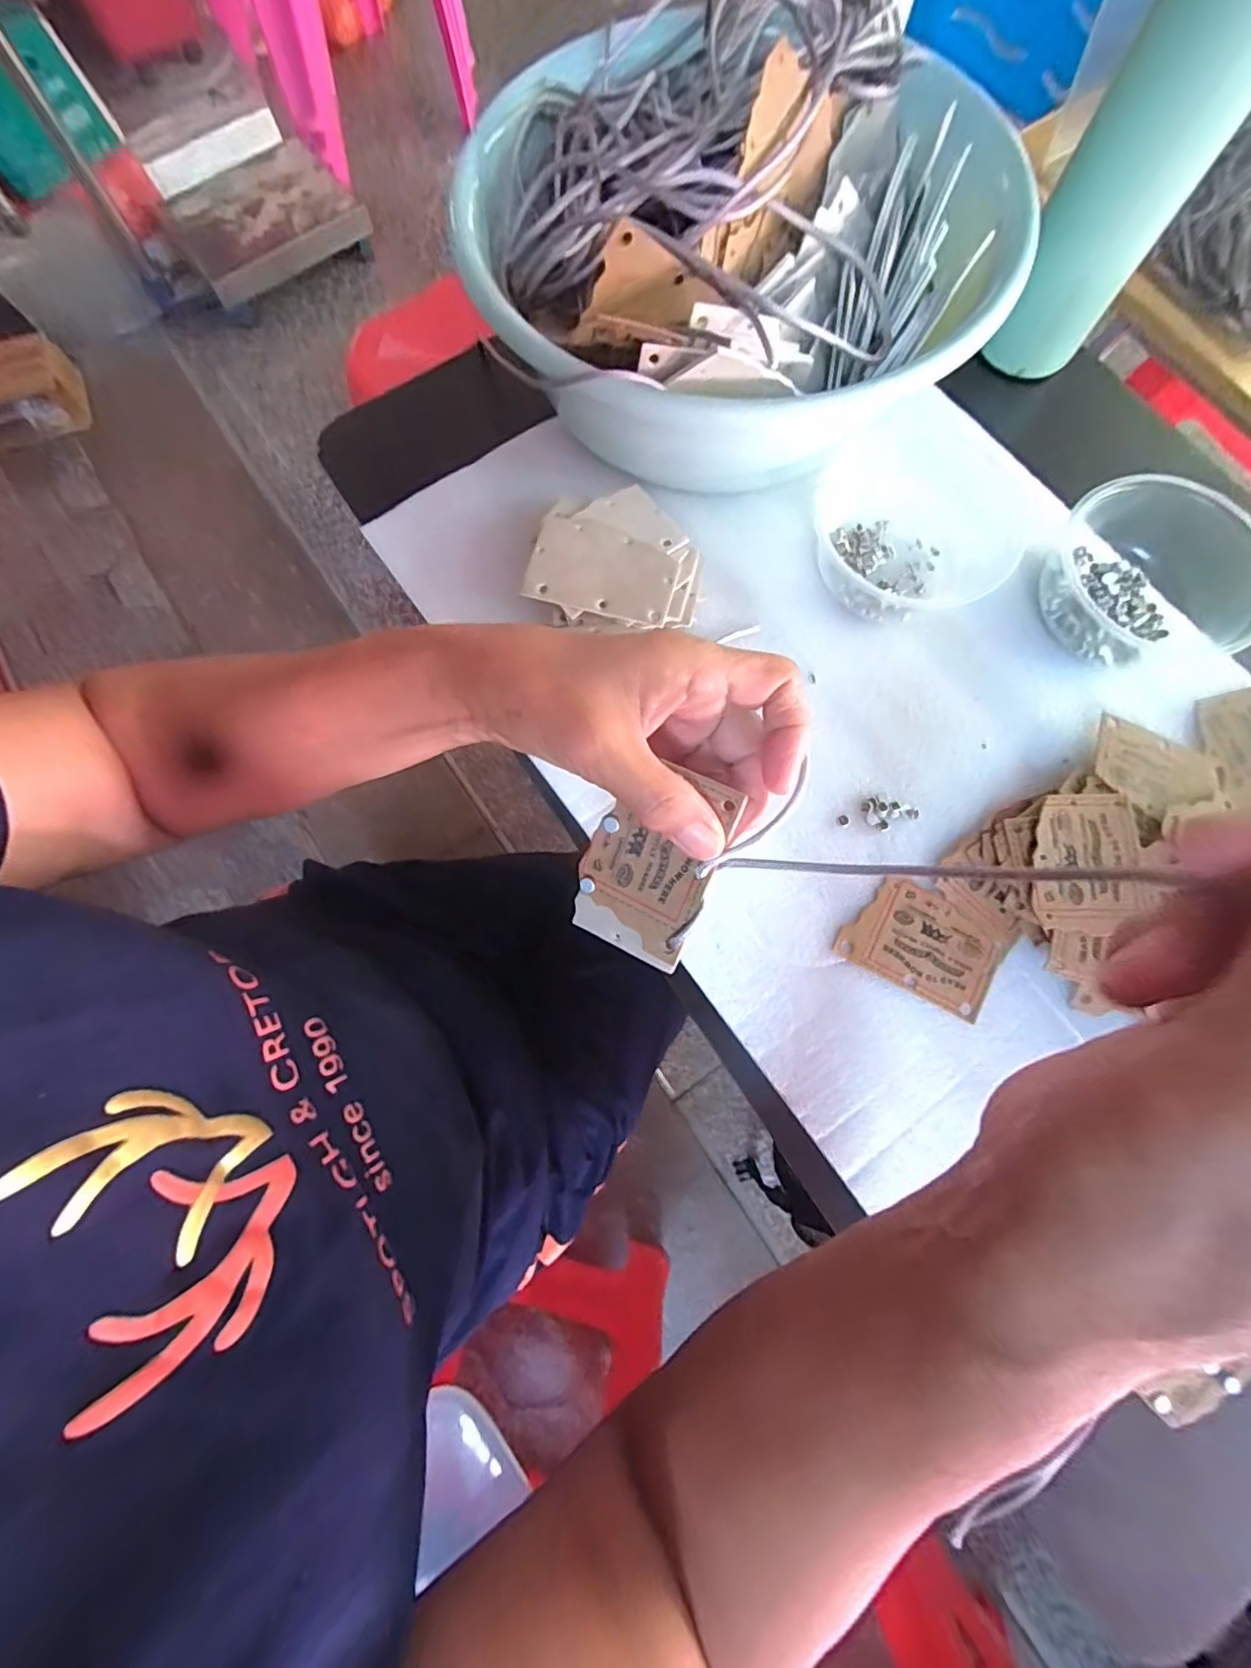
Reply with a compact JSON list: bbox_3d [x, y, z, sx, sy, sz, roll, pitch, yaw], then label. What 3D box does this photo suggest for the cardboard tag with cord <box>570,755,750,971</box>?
[{"bbox_3d":[0.010,0.013,0.239,0.054,0.004,0.084,27,110,15],"label":"cardboard tag with cord"}]

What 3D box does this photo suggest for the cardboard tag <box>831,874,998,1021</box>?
[{"bbox_3d":[0.158,0.058,0.299,0.077,0.004,0.053,27,80,6],"label":"cardboard tag"}]

